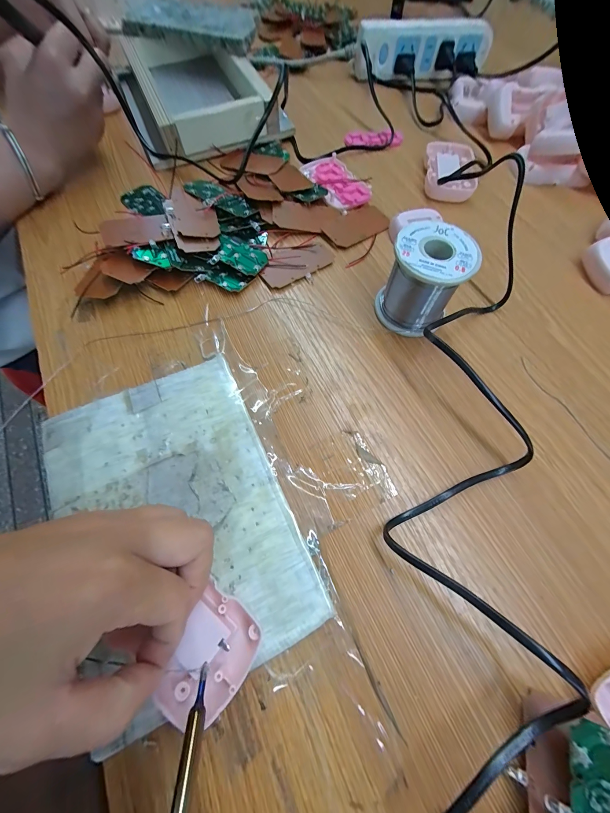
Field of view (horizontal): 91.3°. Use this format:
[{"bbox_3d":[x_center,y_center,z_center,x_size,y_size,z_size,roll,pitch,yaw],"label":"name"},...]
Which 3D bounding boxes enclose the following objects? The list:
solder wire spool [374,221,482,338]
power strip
[{"bbox_3d":[0.096,-0.102,0.246,0.059,0.062,0.059,0,67,-1],"label":"solder wire spool"},{"bbox_3d":[0.170,-0.510,0.422,0.190,0.044,0.031,-6,67,-4],"label":"power strip"}]

